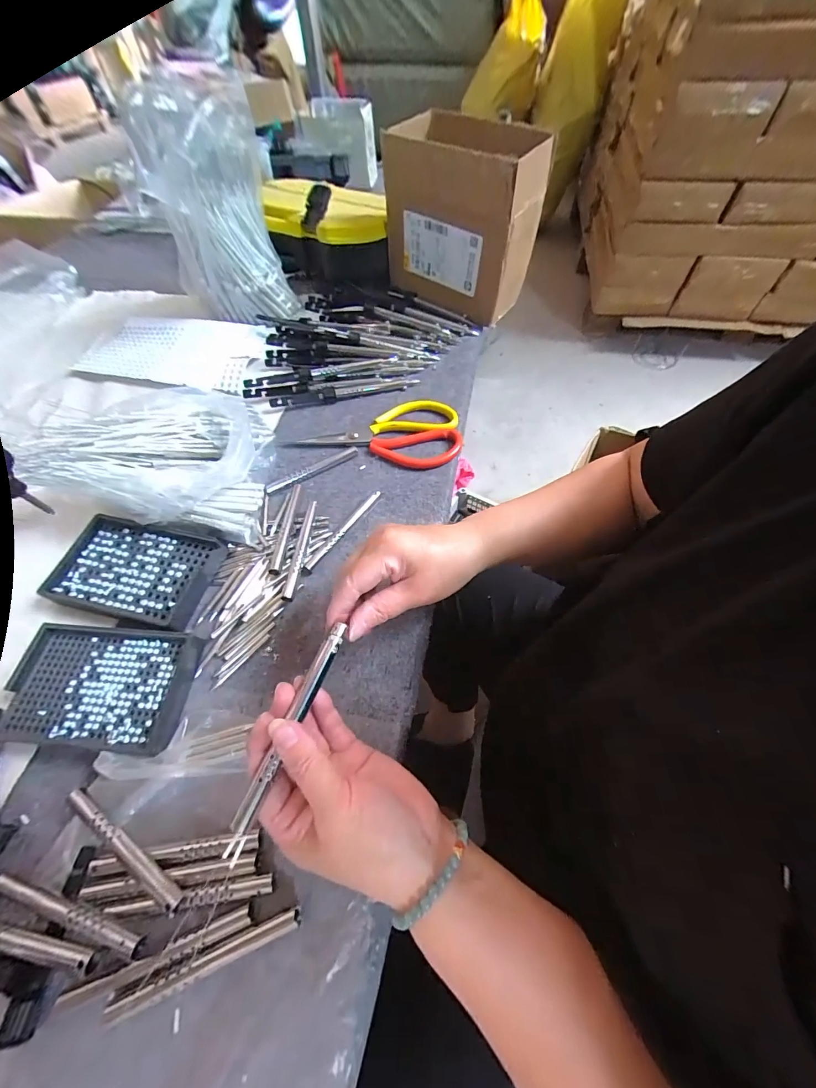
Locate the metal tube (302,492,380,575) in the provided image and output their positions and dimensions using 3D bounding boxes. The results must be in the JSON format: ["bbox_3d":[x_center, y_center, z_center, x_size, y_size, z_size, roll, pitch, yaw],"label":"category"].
[{"bbox_3d":[-0.066,-0.013,0.385,0.009,0.011,0.114,31,64,19],"label":"metal tube"}]

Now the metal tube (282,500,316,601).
[{"bbox_3d":[-0.107,0.004,0.375,0.010,0.007,0.115,3,58,4],"label":"metal tube"}]

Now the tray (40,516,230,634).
[{"bbox_3d":[-0.255,0.022,0.354,0.140,0.022,0.088,9,59,8],"label":"tray"}]

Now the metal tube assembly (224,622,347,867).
[{"bbox_3d":[-0.071,0.110,0.227,0.013,0.008,0.129,17,60,12],"label":"metal tube assembly"}]

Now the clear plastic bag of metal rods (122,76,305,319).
[{"bbox_3d":[-0.260,-0.445,0.517,0.149,0.217,0.134,-24,61,-13],"label":"clear plastic bag of metal rods"}]

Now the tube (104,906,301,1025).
[{"bbox_3d":[-0.118,0.246,0.224,0.109,0.007,0.012,-18,59,-10],"label":"tube"}]

